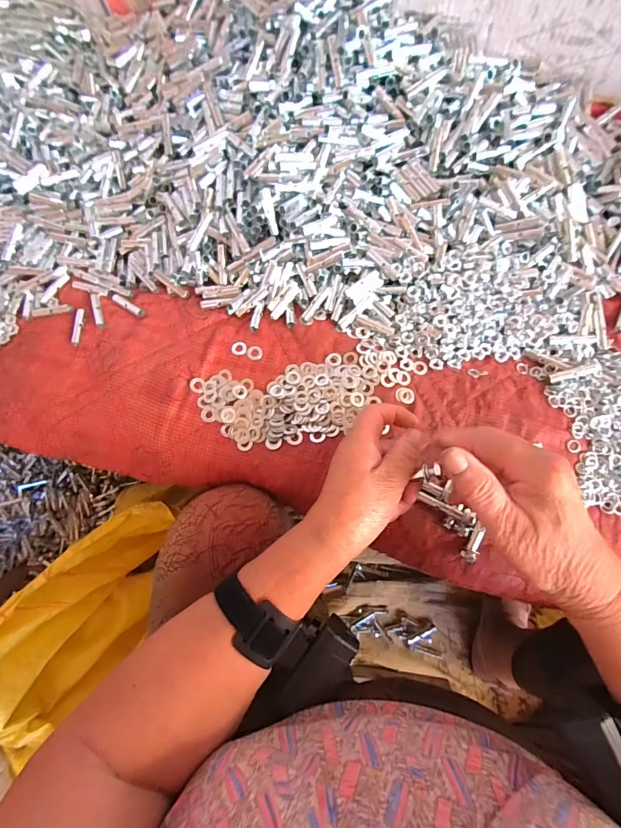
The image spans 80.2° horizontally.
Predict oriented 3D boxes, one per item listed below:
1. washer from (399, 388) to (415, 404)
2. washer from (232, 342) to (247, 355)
[{"bbox_3d":[0.100,-0.019,0.381,0.016,0.005,0.015,0,73,1],"label":"washer"},{"bbox_3d":[-0.078,-0.072,0.401,0.016,0.004,0.015,0,73,1],"label":"washer"}]

